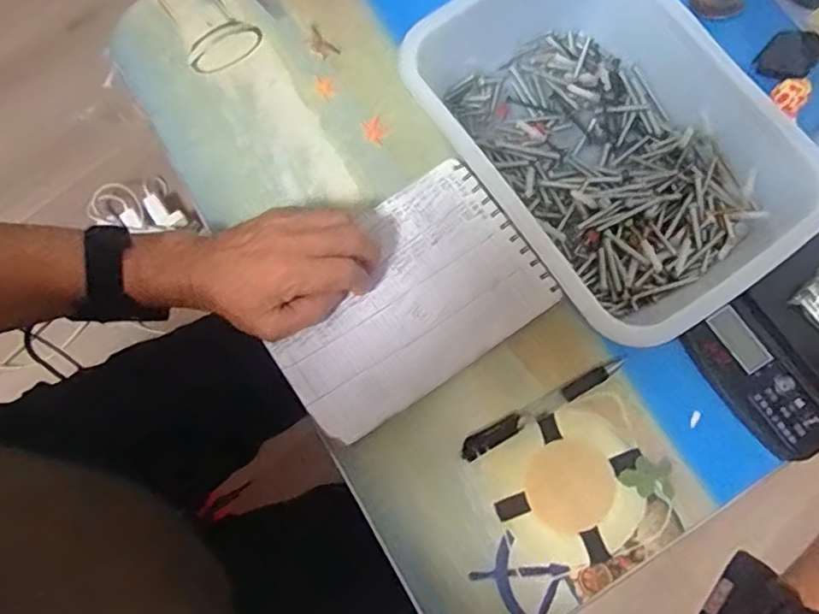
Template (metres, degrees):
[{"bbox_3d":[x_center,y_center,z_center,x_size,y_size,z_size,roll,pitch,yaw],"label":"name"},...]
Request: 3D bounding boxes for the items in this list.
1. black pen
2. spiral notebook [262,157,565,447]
[{"bbox_3d":[0.097,0.072,0.431,0.133,0.010,0.016,-29,77,-9],"label":"black pen"},{"bbox_3d":[-0.006,-0.008,0.443,0.202,0.016,0.139,-35,78,-7],"label":"spiral notebook"}]

